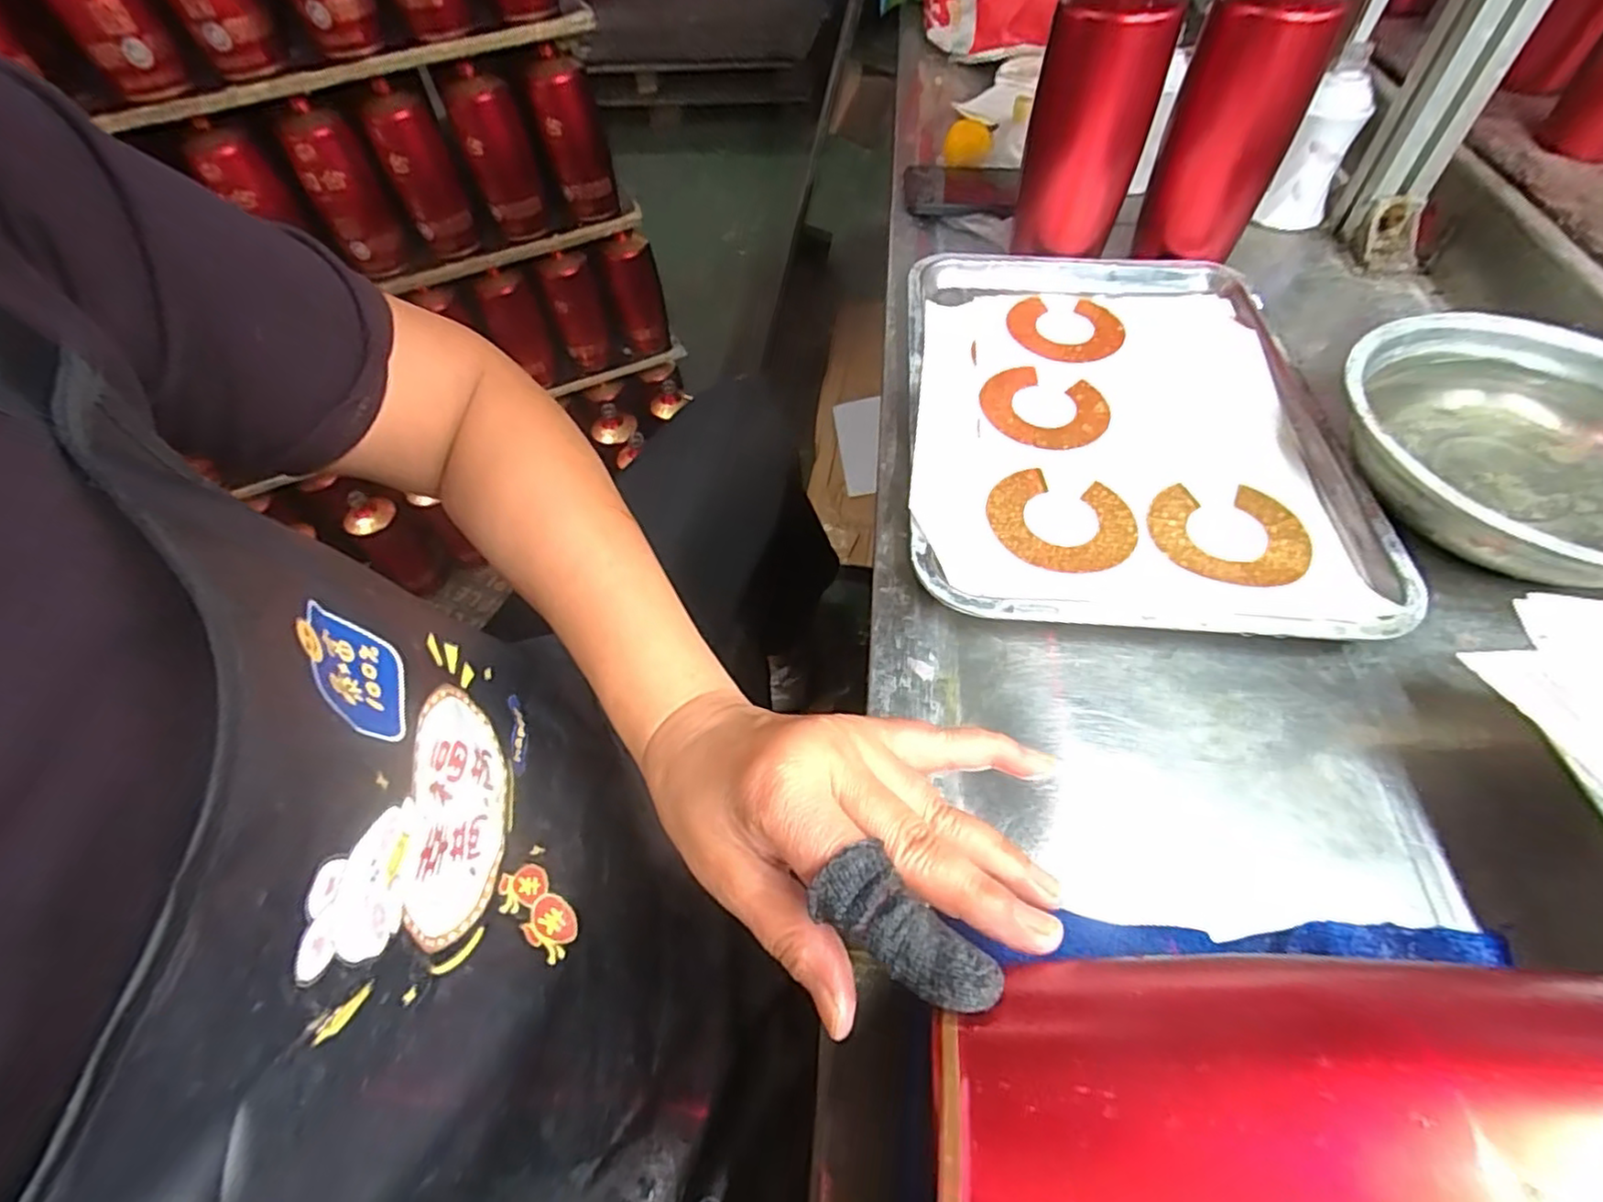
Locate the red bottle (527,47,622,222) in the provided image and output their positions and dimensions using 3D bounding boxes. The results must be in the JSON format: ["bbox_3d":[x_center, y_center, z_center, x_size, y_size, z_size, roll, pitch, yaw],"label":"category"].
[{"bbox_3d":[-0.300,-0.612,0.899,0.071,0.175,0.063,-16,54,-4],"label":"red bottle"}]

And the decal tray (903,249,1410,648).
[{"bbox_3d":[0.197,-0.126,0.433,0.248,0.024,0.338,2,54,6],"label":"decal tray"}]

